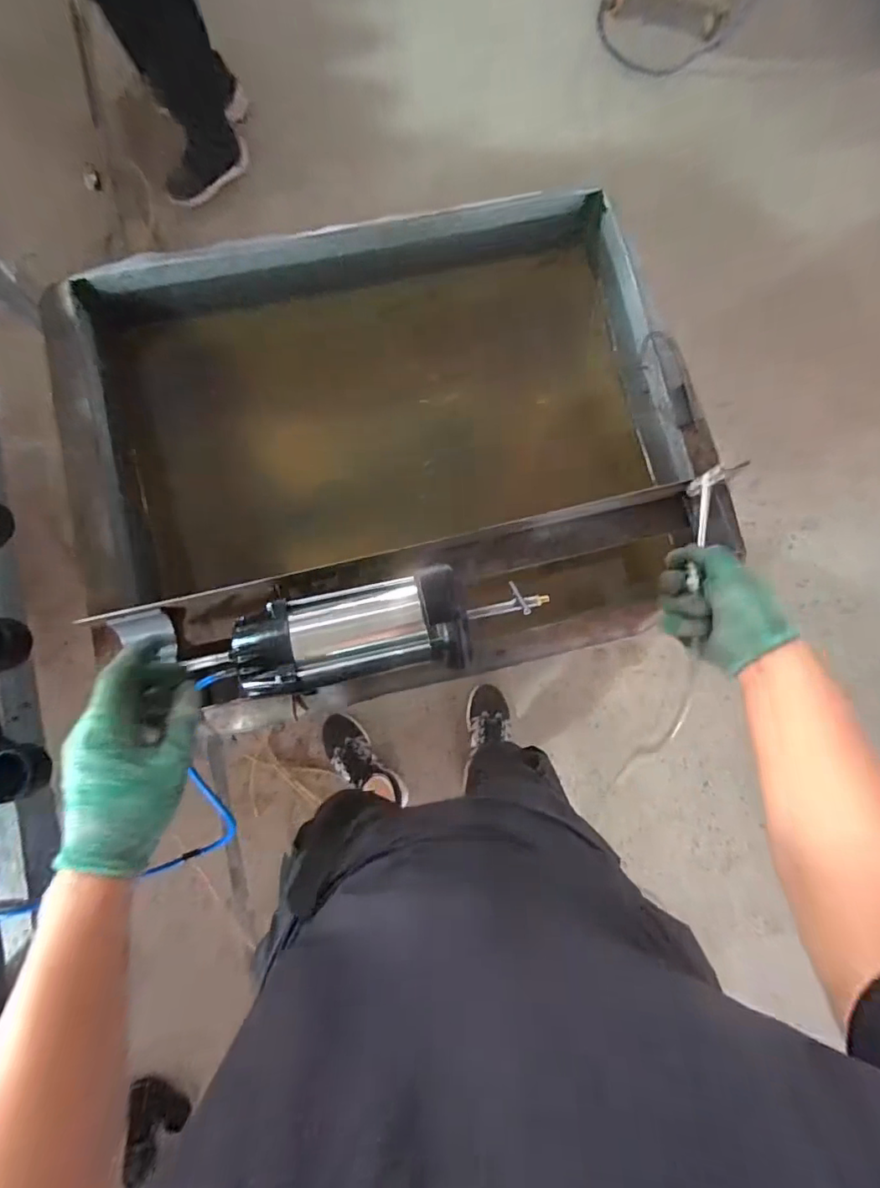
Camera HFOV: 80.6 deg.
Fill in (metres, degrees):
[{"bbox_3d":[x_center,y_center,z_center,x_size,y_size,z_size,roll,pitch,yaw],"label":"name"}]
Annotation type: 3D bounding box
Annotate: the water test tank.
[{"bbox_3d":[-0.073,-0.200,0.727,0.749,0.240,0.609,-16,84,-4],"label":"water test tank"}]

